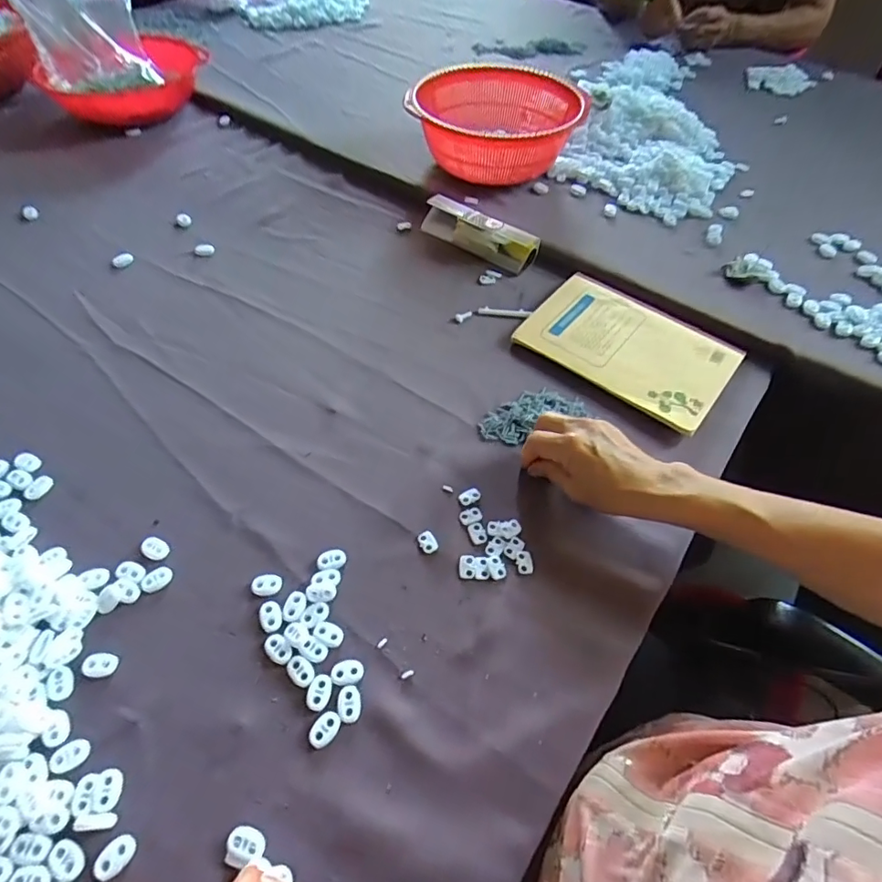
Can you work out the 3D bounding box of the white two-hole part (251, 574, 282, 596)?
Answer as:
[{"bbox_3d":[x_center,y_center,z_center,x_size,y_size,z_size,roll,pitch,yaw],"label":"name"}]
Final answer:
[{"bbox_3d":[-0.135,0.111,0.401,0.023,0.004,0.015,-2,54,-2],"label":"white two-hole part"}]

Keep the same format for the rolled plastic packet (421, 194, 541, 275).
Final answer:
[{"bbox_3d":[0.047,-0.266,0.653,0.155,0.037,0.044,33,60,21],"label":"rolled plastic packet"}]

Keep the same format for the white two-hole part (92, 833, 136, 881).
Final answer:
[{"bbox_3d":[-0.192,0.245,0.306,0.016,0.004,0.023,30,59,20],"label":"white two-hole part"}]

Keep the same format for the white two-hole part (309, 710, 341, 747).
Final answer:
[{"bbox_3d":[-0.077,0.191,0.345,0.015,0.004,0.022,33,60,21],"label":"white two-hole part"}]

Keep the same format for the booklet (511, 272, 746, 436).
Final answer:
[{"bbox_3d":[0.201,-0.106,0.551,0.201,0.013,0.143,32,60,21],"label":"booklet"}]

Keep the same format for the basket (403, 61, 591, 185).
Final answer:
[{"bbox_3d":[0.073,-0.434,0.717,0.217,0.099,0.254,18,56,12],"label":"basket"}]

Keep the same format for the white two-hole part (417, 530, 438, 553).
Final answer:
[{"bbox_3d":[-0.011,0.083,0.427,0.013,0.004,0.019,-24,58,-17],"label":"white two-hole part"}]

